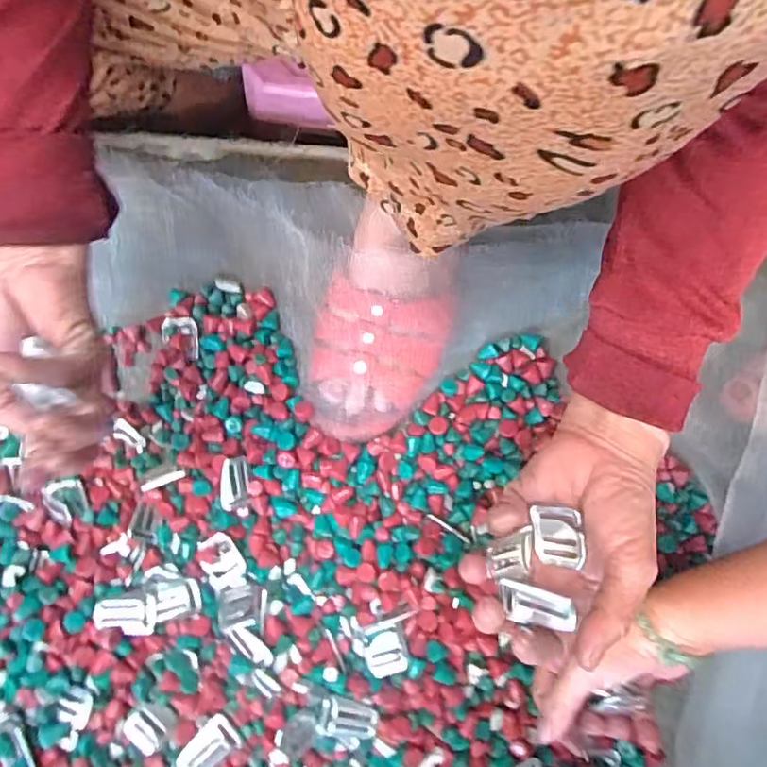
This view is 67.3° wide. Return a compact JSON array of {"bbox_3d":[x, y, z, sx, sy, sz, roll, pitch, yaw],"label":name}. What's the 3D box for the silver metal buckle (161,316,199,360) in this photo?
[{"bbox_3d":[-0.169,-0.038,0.479,0.032,0.008,0.035,-2,85,1],"label":"silver metal buckle"}]

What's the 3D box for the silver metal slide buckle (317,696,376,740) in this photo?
[{"bbox_3d":[-0.025,0.235,0.403,0.040,0.006,0.026,9,86,2],"label":"silver metal slide buckle"}]

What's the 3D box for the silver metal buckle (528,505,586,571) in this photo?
[{"bbox_3d":[0.096,0.084,0.317,0.027,0.006,0.031,1,96,41],"label":"silver metal buckle"}]

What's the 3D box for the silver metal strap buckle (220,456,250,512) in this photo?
[{"bbox_3d":[-0.115,0.078,0.446,0.022,0.005,0.041,1,97,-24],"label":"silver metal strap buckle"}]

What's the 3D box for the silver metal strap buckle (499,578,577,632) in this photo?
[{"bbox_3d":[0.078,0.112,0.291,0.037,0.023,0.006,10,31,32],"label":"silver metal strap buckle"}]

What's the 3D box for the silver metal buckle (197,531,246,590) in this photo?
[{"bbox_3d":[-0.124,0.136,0.442,0.030,0.011,0.043,-32,85,-1],"label":"silver metal buckle"}]

